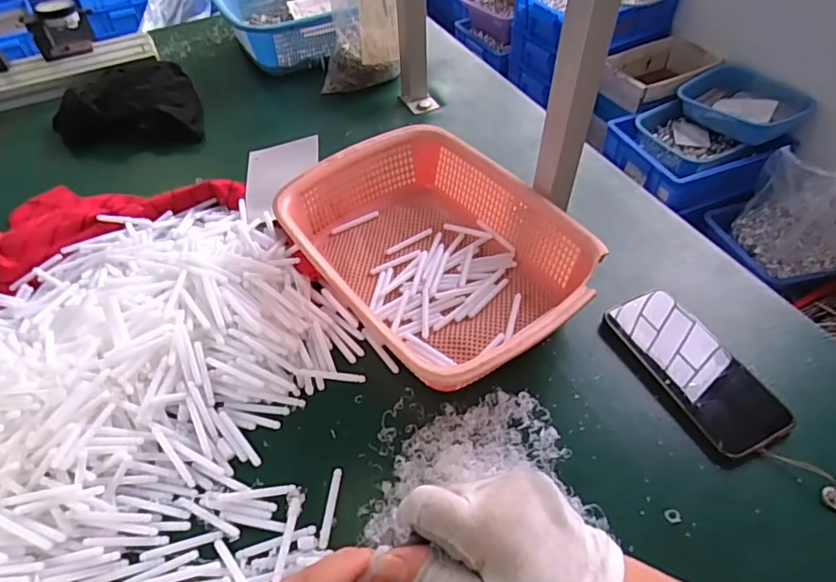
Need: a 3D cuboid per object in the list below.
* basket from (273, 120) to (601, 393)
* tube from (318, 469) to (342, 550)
[{"bbox_3d":[0.017,-0.036,0.519,0.213,0.081,0.291,-32,56,-22],"label":"basket"},{"bbox_3d":[-0.068,0.167,0.405,0.007,0.004,0.059,3,51,5],"label":"tube"}]

